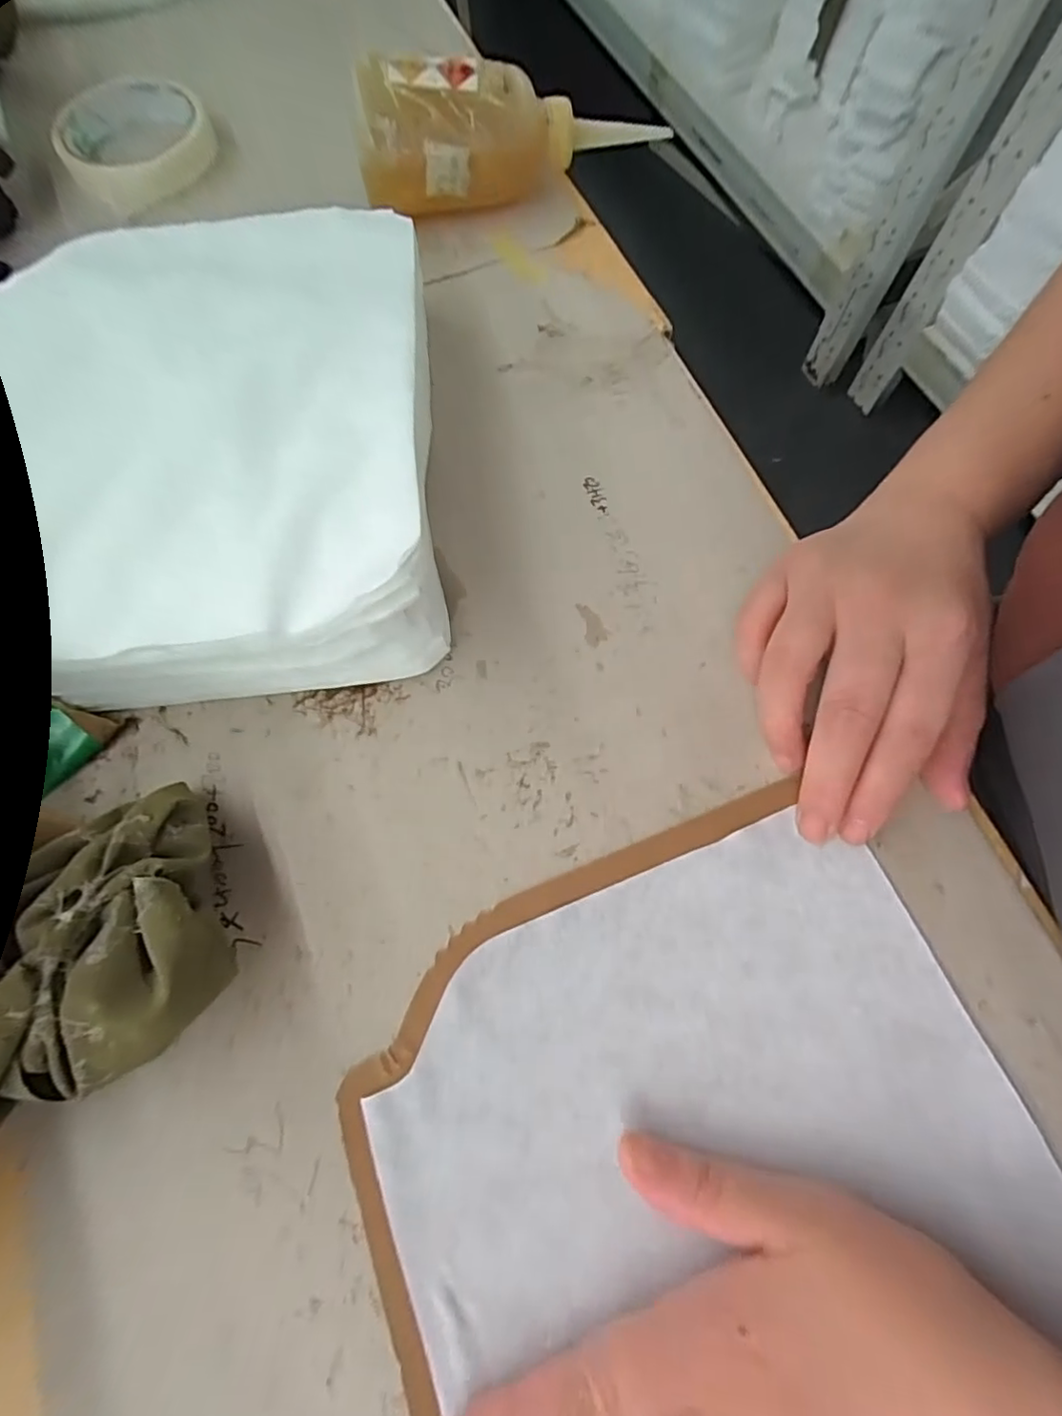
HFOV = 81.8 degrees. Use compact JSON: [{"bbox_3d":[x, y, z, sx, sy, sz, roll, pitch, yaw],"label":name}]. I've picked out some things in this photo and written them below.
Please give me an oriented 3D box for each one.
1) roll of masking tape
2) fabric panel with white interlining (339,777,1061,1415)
[{"bbox_3d":[-0.242,-0.350,0.376,0.088,0.024,0.088,0,70,0],"label":"roll of masking tape"},{"bbox_3d":[0.065,0.166,0.202,0.216,0.006,0.235,-21,72,-7],"label":"fabric panel with white interlining"}]

